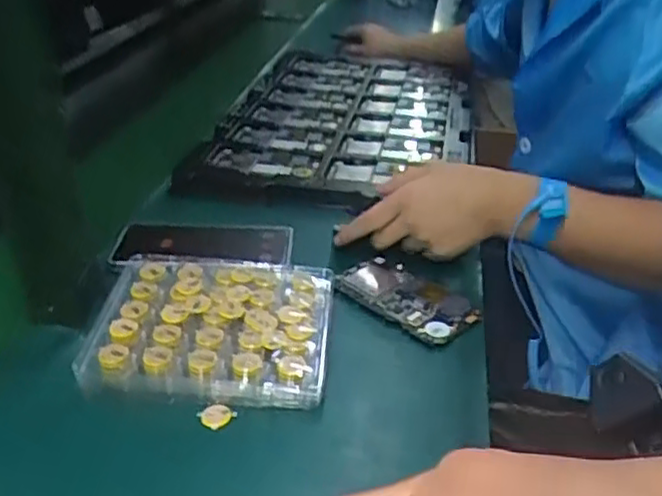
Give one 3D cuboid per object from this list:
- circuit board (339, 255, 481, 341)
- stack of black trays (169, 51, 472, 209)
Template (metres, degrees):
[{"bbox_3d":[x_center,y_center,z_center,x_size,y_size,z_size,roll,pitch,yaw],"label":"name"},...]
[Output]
[{"bbox_3d":[0.065,0.042,0.589,0.066,0.011,0.120,-24,38,-36],"label":"circuit board"},{"bbox_3d":[0.031,-0.197,0.966,0.321,0.032,0.540,5,30,9],"label":"stack of black trays"}]

